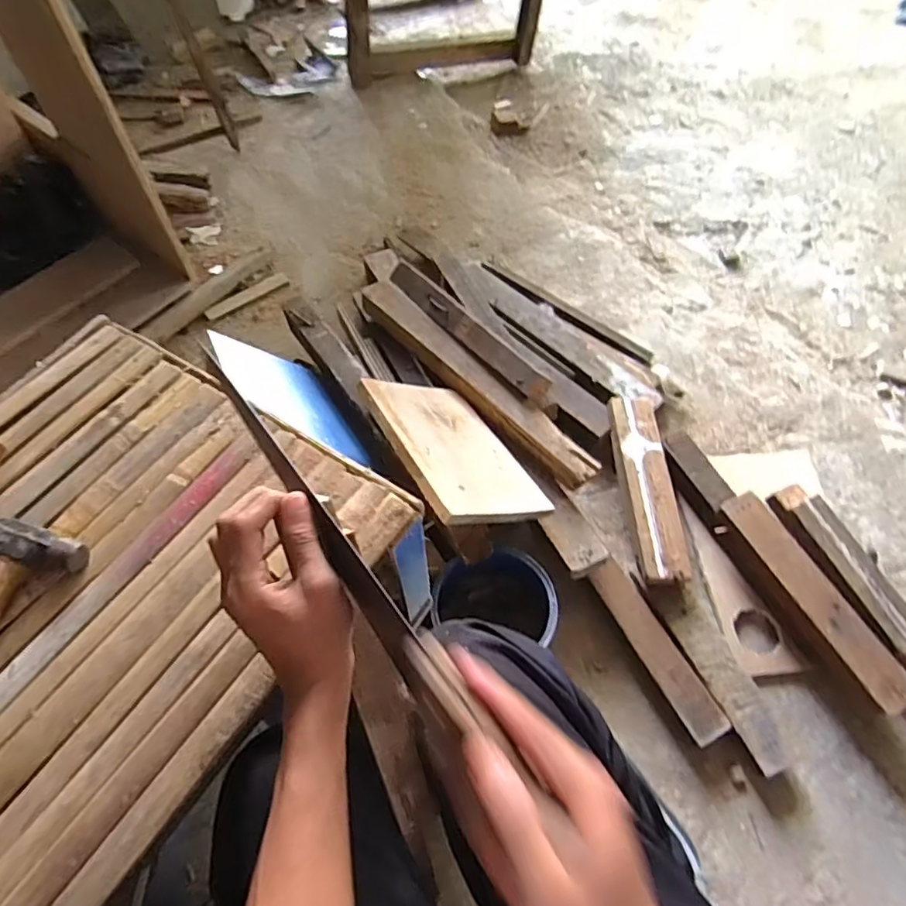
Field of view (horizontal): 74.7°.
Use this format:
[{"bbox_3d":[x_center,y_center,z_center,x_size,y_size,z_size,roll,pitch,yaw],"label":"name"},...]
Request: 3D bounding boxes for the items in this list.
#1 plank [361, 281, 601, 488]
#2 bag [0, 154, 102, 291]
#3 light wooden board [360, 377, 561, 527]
[{"bbox_3d":[0.023,-0.125,0.920,0.065,0.046,0.498,-38,67,-20],"label":"plank"},{"bbox_3d":[-0.752,-0.381,1.032,0.098,0.138,0.266,28,64,15],"label":"bag"},{"bbox_3d":[0.001,-0.008,0.789,0.179,0.014,0.263,-1,43,-41],"label":"light wooden board"}]

